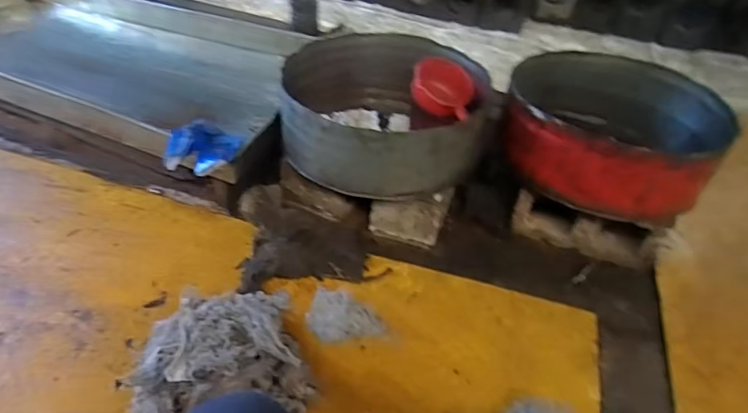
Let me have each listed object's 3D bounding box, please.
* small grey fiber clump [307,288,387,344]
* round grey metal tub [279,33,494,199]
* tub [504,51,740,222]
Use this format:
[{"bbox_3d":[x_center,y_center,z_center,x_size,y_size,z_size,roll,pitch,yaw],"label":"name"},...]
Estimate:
[{"bbox_3d":[-0.062,0.229,1.131,0.164,0.094,0.099,-5,40,-13],"label":"small grey fiber clump"},{"bbox_3d":[0.022,-0.244,1.398,0.557,0.235,0.508,3,39,-3],"label":"round grey metal tub"},{"bbox_3d":[0.644,-0.232,1.417,0.528,0.217,0.521,3,39,-3],"label":"tub"}]

